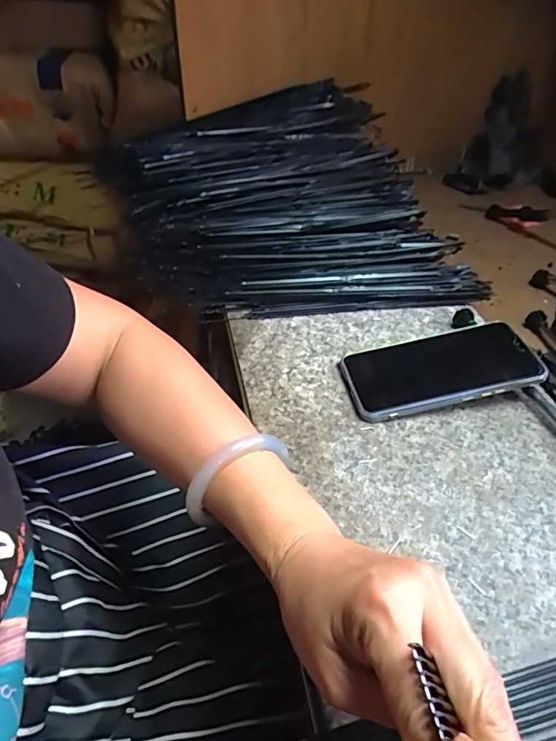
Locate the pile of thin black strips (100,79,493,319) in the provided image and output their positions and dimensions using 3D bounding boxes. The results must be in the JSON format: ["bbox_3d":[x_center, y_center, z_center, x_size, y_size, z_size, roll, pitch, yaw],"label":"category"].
[{"bbox_3d":[-0.002,-0.216,0.557,0.359,0.115,0.365,-8,45,-11],"label":"pile of thin black strips"}]

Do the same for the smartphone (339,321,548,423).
[{"bbox_3d":[0.136,-0.003,0.403,0.155,0.010,0.078,-13,44,-1],"label":"smartphone"}]

